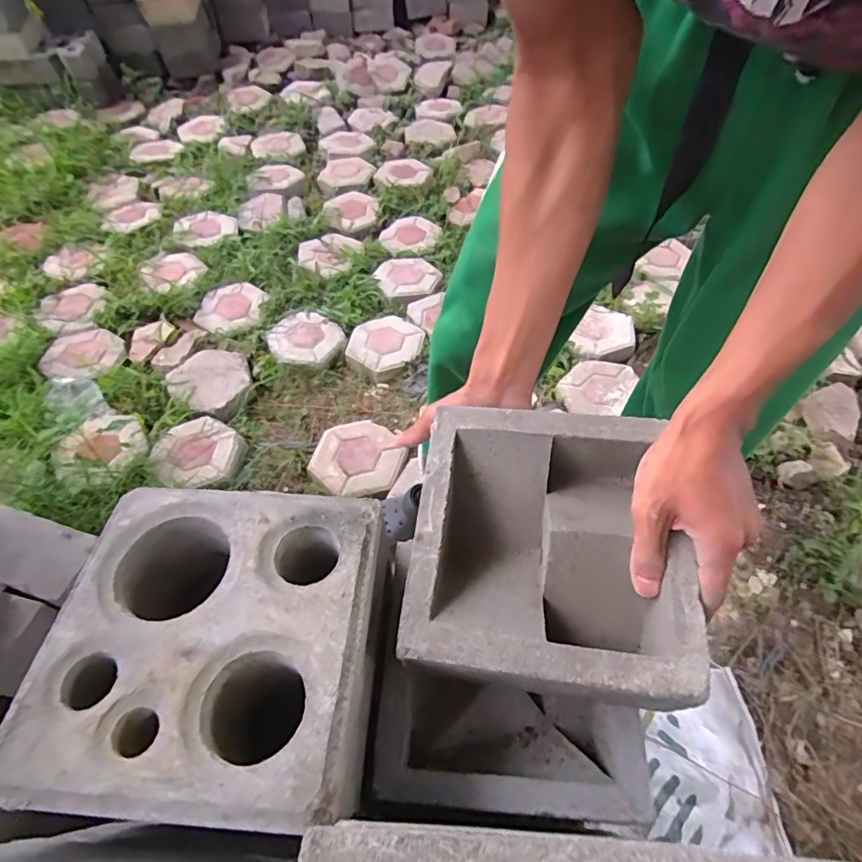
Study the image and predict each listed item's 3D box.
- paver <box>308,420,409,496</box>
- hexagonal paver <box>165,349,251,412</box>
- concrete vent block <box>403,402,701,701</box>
[{"bbox_3d":[-0.168,0.062,1.183,0.203,0.040,0.215,17,57,10],"label":"paver"},{"bbox_3d":[-0.553,-0.141,1.280,0.171,0.028,0.186,28,59,16],"label":"hexagonal paver"},{"bbox_3d":[0.085,0.087,0.392,0.192,0.073,0.202,9,56,4],"label":"concrete vent block"}]

